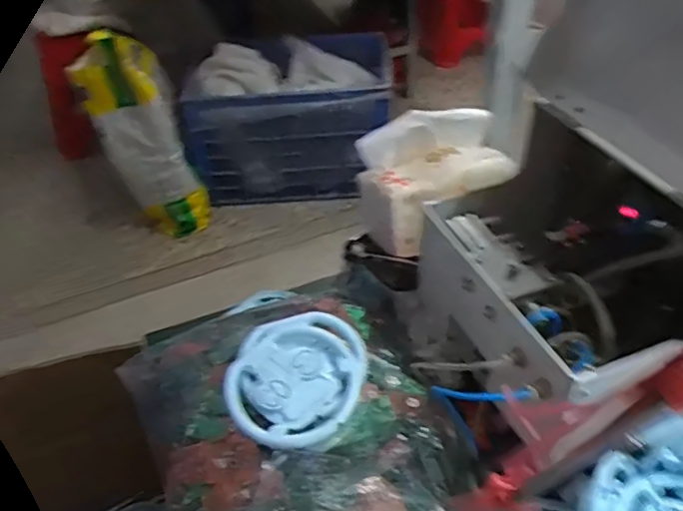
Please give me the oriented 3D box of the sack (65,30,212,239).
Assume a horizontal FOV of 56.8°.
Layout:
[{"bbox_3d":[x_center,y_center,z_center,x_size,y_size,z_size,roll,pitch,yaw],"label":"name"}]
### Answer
[{"bbox_3d":[-0.545,-0.320,1.751,0.241,0.615,0.217,-16,41,-13],"label":"sack"}]

